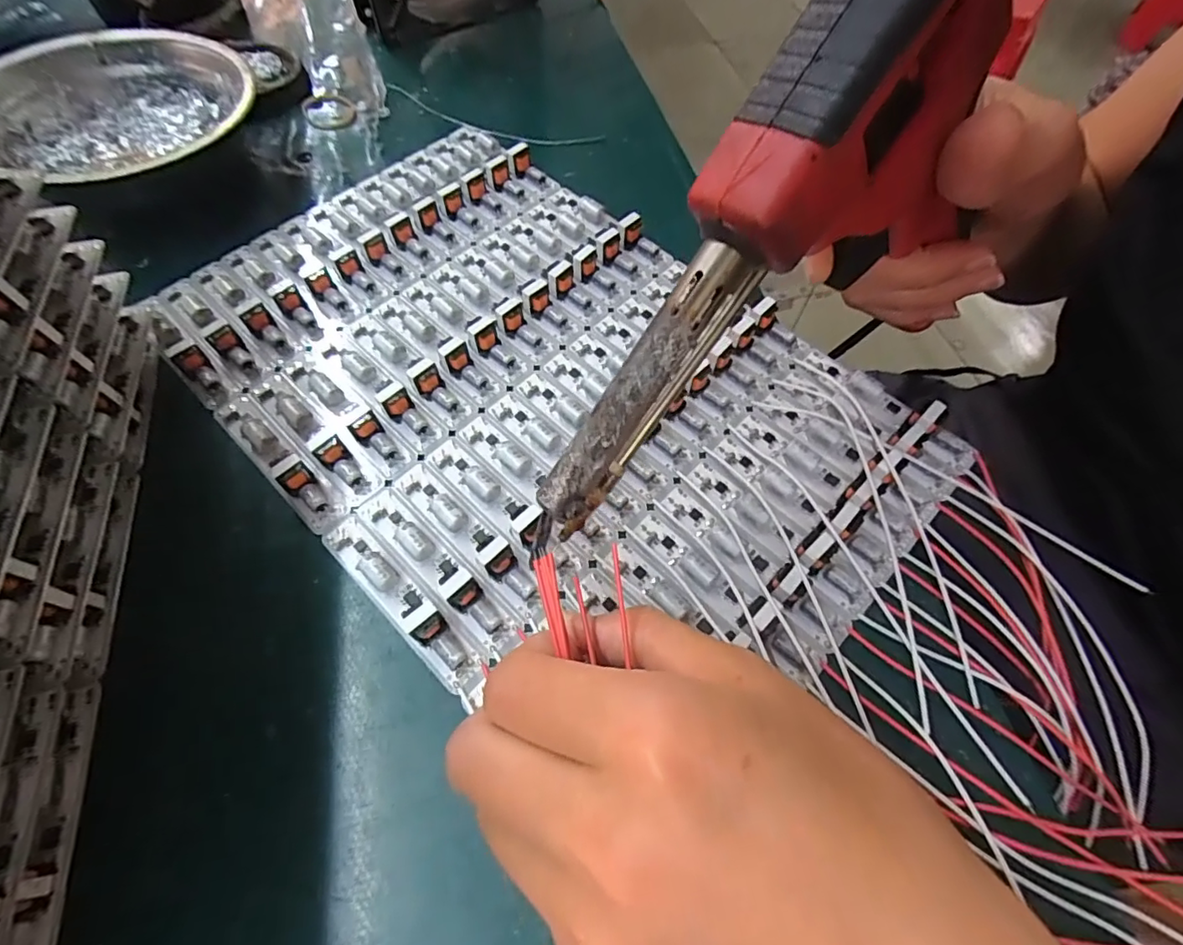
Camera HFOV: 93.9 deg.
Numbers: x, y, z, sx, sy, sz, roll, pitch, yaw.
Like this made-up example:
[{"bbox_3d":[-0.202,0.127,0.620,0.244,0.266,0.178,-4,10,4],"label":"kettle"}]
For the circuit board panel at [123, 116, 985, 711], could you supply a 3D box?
[{"bbox_3d":[-0.027,-0.044,0.224,0.196,0.015,0.297,-40,69,-19],"label":"circuit board panel"}]

